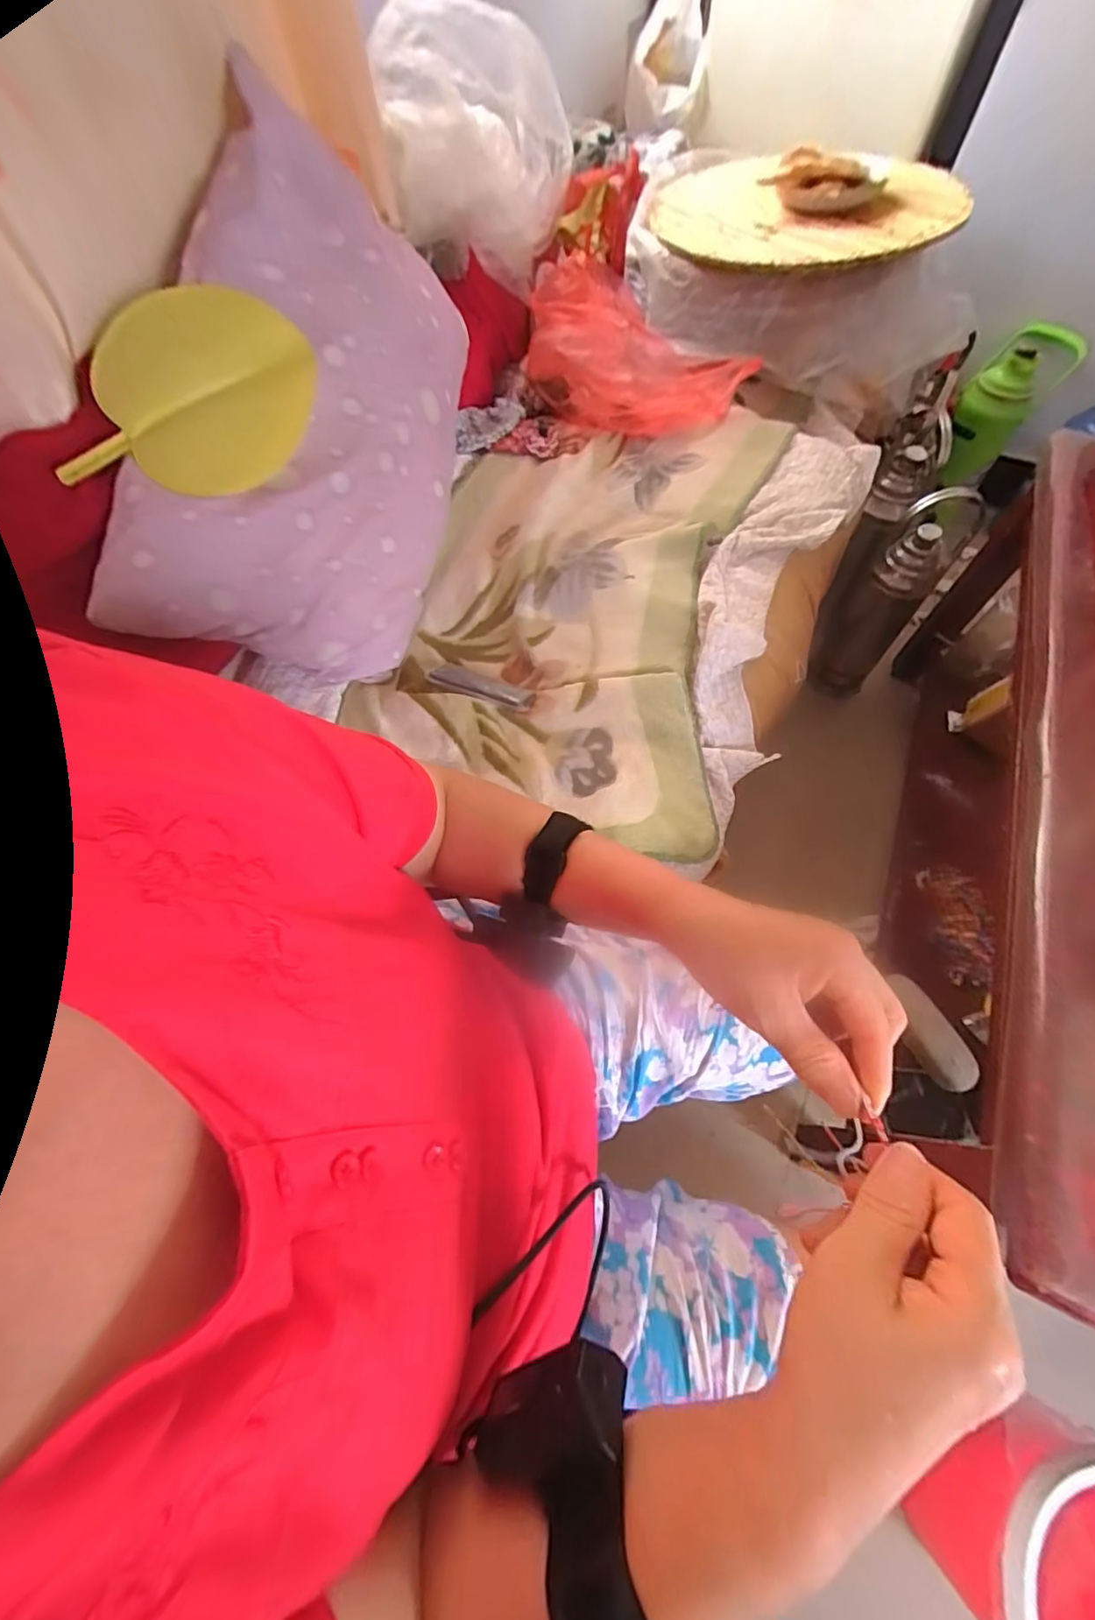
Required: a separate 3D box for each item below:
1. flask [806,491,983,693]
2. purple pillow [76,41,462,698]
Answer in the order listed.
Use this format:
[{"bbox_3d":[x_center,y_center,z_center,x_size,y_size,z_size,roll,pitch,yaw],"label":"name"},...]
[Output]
[{"bbox_3d":[0.667,-0.422,1.057,0.131,0.420,0.163,33,67,17],"label":"flask"},{"bbox_3d":[-0.299,-0.495,0.705,0.169,0.338,0.664,8,83,46],"label":"purple pillow"}]

